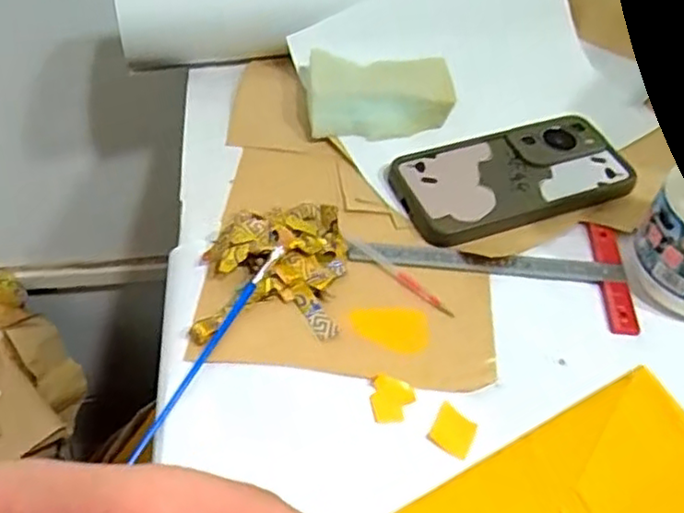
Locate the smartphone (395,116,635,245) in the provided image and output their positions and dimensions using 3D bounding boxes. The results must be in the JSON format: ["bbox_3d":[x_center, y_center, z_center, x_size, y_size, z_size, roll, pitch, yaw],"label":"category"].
[{"bbox_3d":[0.117,-0.057,0.465,0.161,0.009,0.081,-17,51,-19],"label":"smartphone"}]

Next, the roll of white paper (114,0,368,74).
[{"bbox_3d":[-0.070,-0.192,0.539,0.207,0.064,0.053,-8,49,-11],"label":"roll of white paper"}]

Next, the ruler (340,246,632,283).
[{"bbox_3d":[0.089,0.005,0.419,0.167,0.004,0.015,5,60,0],"label":"ruler"}]

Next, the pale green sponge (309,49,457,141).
[{"bbox_3d":[0.026,-0.118,0.493,0.105,0.038,0.056,-1,48,-5],"label":"pale green sponge"}]

